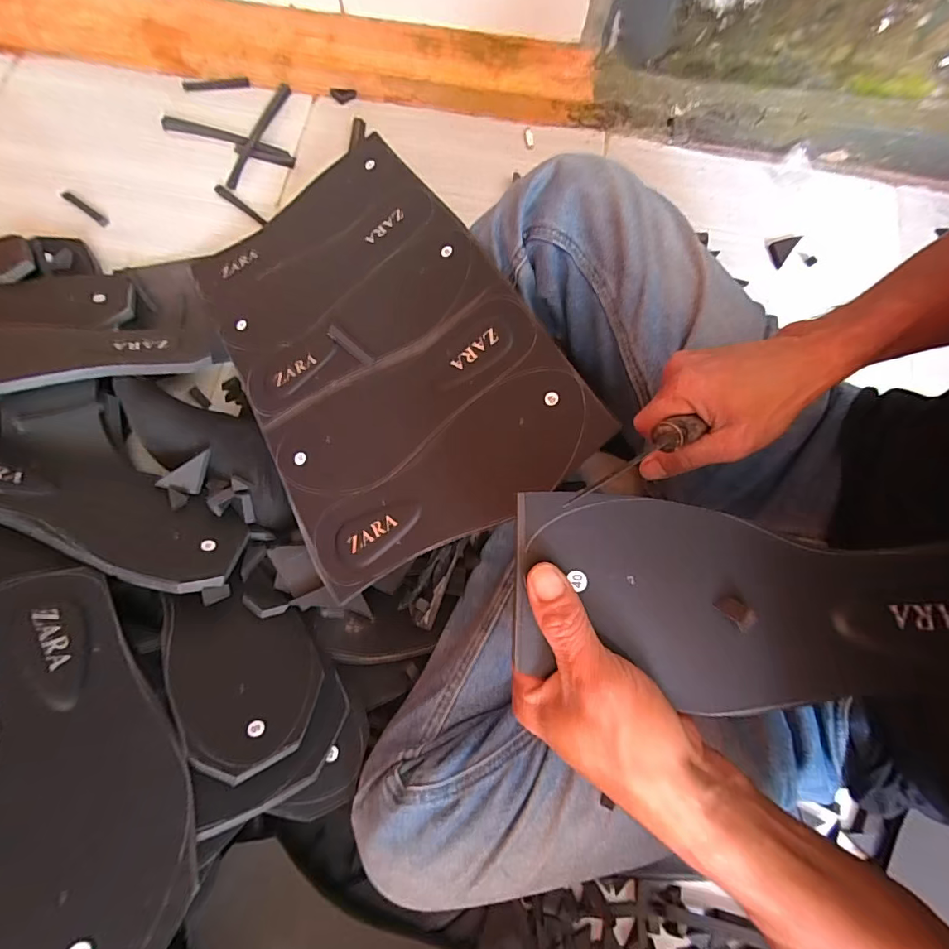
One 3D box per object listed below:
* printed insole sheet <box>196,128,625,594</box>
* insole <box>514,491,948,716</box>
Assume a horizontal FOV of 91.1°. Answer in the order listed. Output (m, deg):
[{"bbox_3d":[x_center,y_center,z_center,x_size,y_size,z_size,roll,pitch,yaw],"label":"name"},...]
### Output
[{"bbox_3d":[-0.100,-0.130,0.435,0.257,0.016,0.429,-35,69,7],"label":"printed insole sheet"},{"bbox_3d":[0.141,0.067,0.231,0.242,0.006,0.092,7,83,1],"label":"insole"}]

